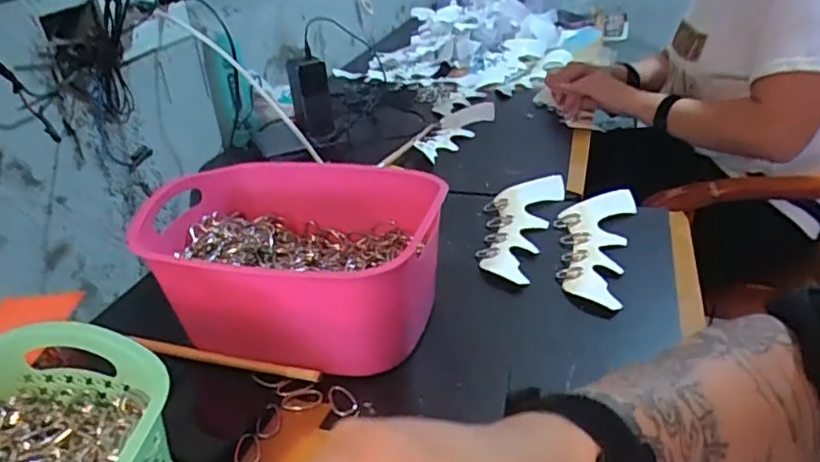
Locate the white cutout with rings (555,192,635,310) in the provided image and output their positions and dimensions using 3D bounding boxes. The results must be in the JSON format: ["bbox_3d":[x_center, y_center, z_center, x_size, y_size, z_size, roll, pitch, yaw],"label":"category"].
[{"bbox_3d":[0.208,0.011,0.668,0.085,0.014,0.233,5,31,17],"label":"white cutout with rings"}]

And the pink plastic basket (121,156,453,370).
[{"bbox_3d":[-0.100,0.036,0.570,0.273,0.137,0.196,6,32,19],"label":"pink plastic basket"}]

